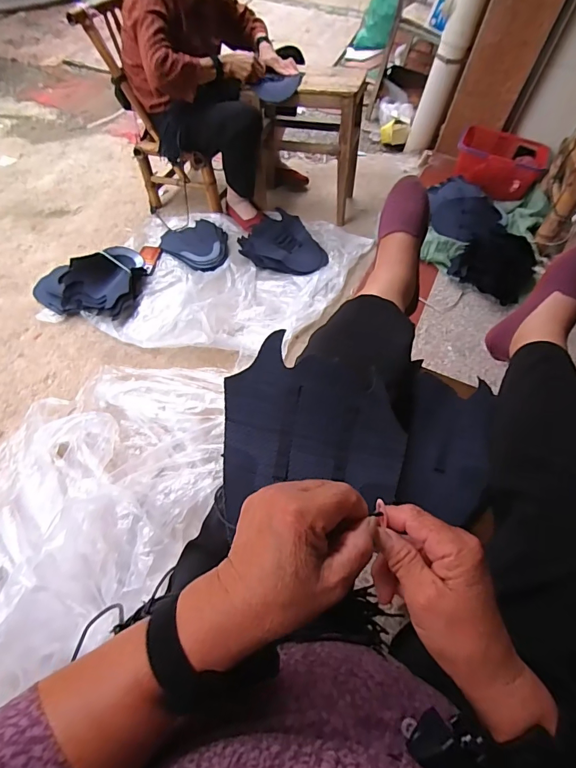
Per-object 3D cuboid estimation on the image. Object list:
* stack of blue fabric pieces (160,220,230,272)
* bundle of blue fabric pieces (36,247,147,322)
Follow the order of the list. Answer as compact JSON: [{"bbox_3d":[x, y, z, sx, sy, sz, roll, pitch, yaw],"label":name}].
[{"bbox_3d":[-0.313,-0.498,1.496,0.298,0.041,0.213,39,66,23],"label":"stack of blue fabric pieces"},{"bbox_3d":[-0.626,-0.342,1.320,0.327,0.109,0.267,13,56,2],"label":"bundle of blue fabric pieces"}]

